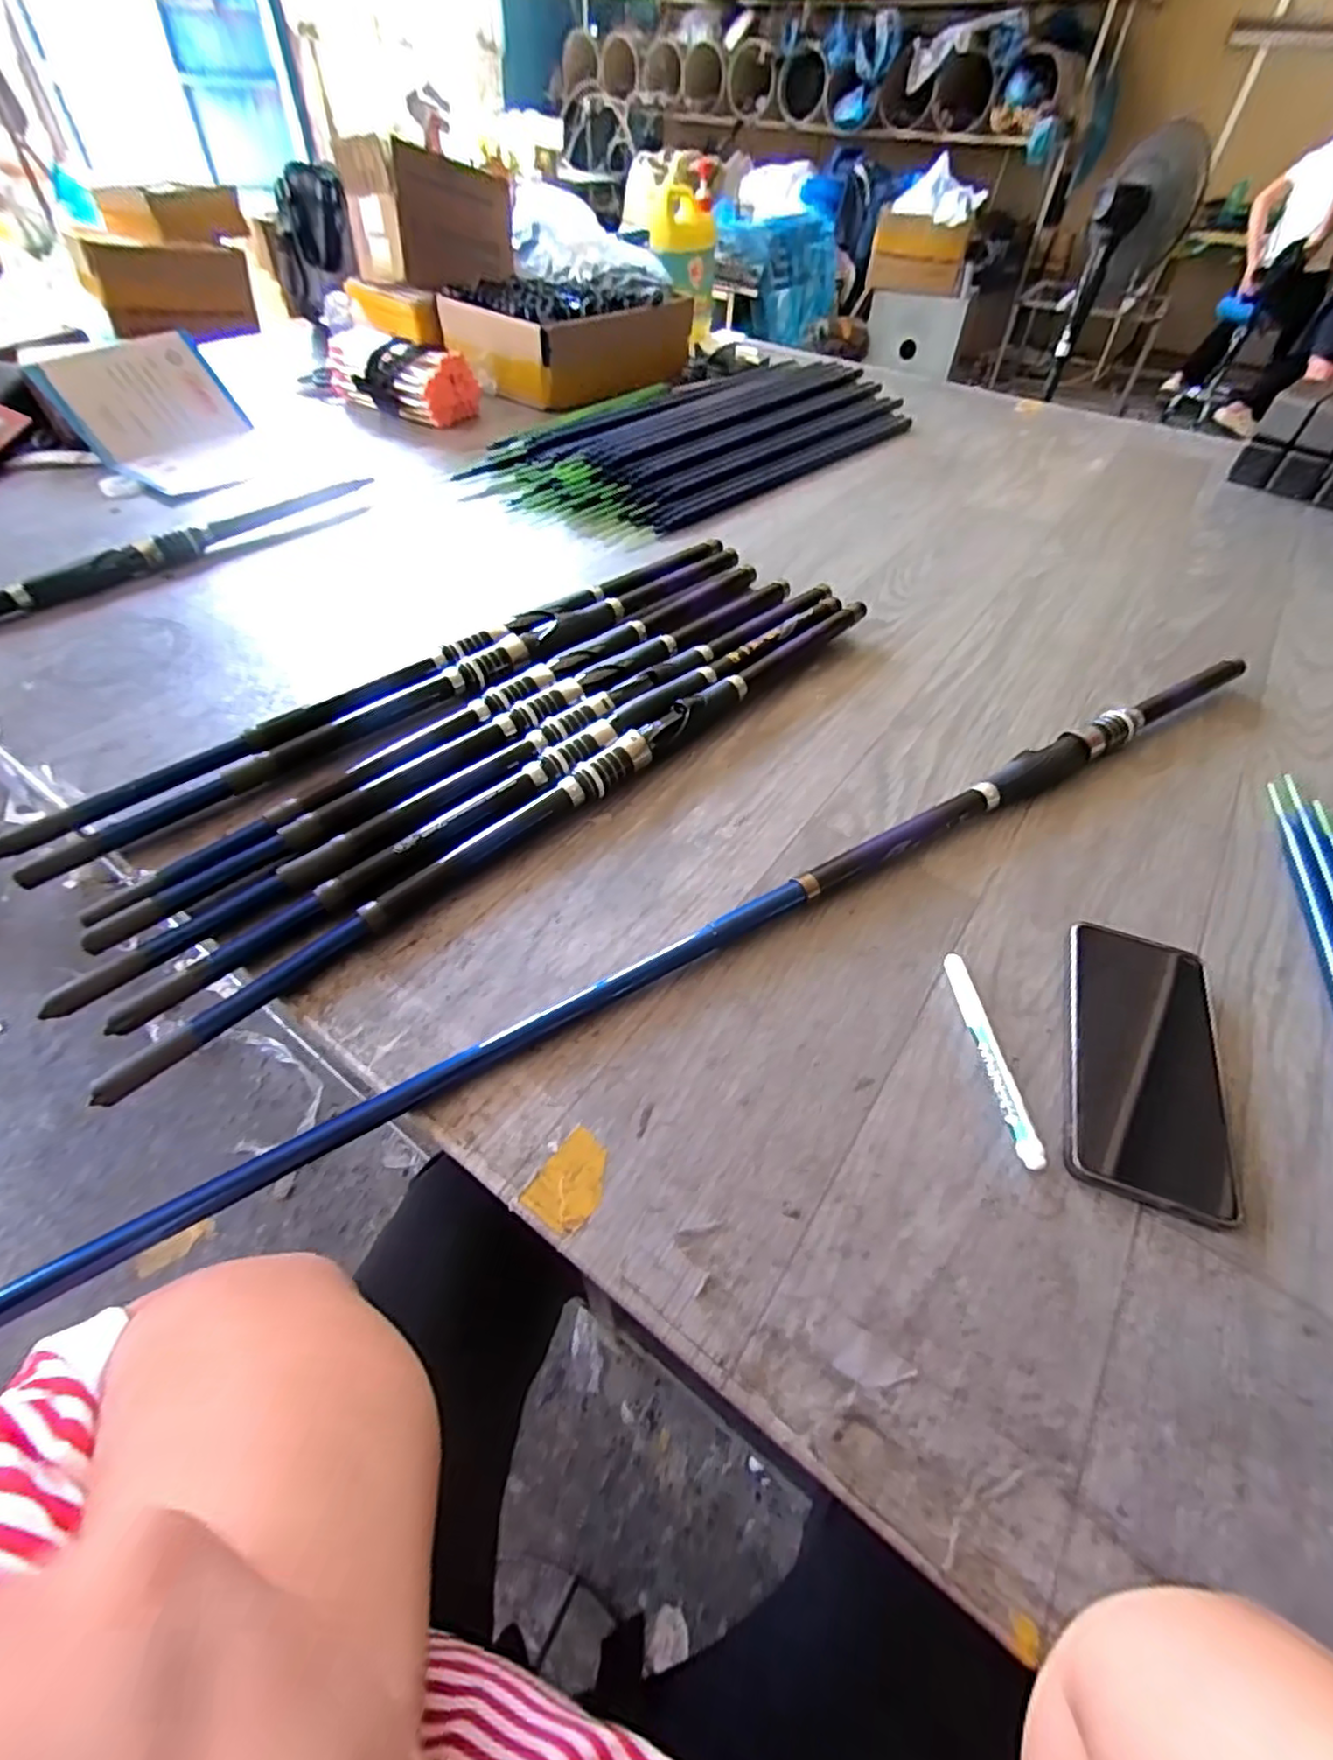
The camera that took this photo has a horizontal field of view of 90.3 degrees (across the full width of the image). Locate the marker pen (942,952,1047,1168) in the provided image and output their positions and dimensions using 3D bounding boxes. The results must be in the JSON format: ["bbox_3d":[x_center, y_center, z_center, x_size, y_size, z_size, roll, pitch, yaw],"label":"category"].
[{"bbox_3d":[0.176,0.094,0.363,0.012,0.013,0.121,-2,50,-3],"label":"marker pen"}]

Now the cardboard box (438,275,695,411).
[{"bbox_3d":[-0.162,-0.925,1.125,0.257,0.132,0.355,37,58,25],"label":"cardboard box"}]

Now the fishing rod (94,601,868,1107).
[{"bbox_3d":[-0.055,-0.072,0.474,0.028,0.028,0.623,38,59,26],"label":"fishing rod"}]

